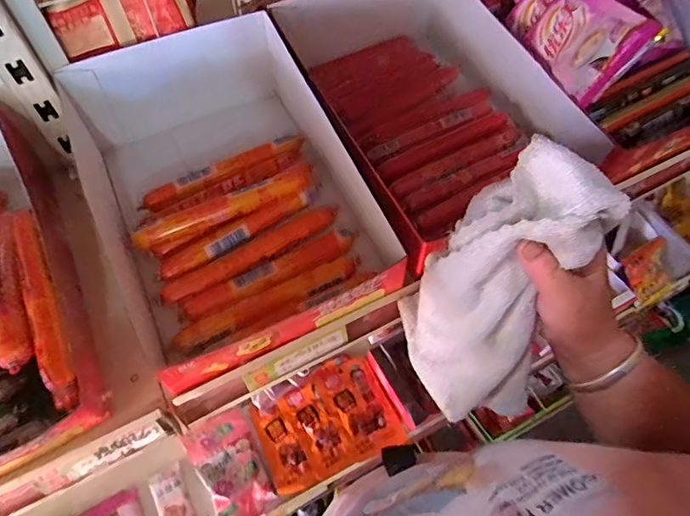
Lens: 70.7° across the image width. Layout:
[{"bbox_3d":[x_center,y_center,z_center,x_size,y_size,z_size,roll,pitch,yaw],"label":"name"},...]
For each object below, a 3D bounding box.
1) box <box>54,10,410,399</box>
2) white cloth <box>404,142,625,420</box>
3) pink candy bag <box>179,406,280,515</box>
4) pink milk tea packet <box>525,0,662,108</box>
[{"bbox_3d":[-0.102,-0.063,0.414,0.198,0.092,0.285,-24,61,-15],"label":"box"},{"bbox_3d":[0.099,0.024,0.327,0.100,0.209,0.045,21,37,12],"label":"white cloth"},{"bbox_3d":[-0.162,0.299,0.696,0.089,0.029,0.147,-27,62,-17],"label":"pink candy bag"},{"bbox_3d":[0.209,-0.196,0.429,0.018,0.072,0.103,13,43,-38],"label":"pink milk tea packet"}]

